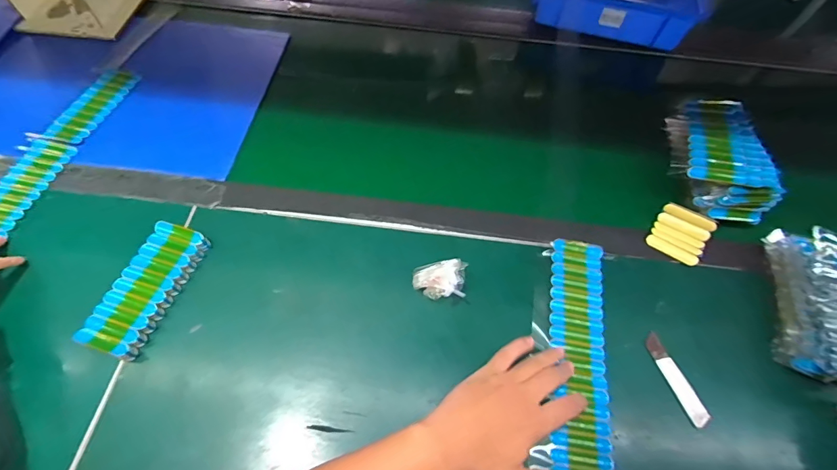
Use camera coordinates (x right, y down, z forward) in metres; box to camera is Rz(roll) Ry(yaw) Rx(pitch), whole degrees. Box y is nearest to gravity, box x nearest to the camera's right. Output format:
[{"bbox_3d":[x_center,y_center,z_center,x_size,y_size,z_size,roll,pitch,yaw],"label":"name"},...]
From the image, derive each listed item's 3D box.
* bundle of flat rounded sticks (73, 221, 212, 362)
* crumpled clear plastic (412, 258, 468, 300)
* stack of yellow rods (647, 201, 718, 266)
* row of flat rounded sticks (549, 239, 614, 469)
[{"bbox_3d":[-0.308,0.058,0.449,0.063,0.023,0.151,17,61,6],"label":"bundle of flat rounded sticks"},{"bbox_3d":[0.024,0.056,0.461,0.059,0.040,0.047,-1,60,-5],"label":"crumpled clear plastic"},{"bbox_3d":[0.346,0.000,0.520,0.063,0.035,0.060,33,63,14],"label":"stack of yellow rods"},{"bbox_3d":[0.179,0.149,0.435,0.063,0.014,0.310,9,62,1],"label":"row of flat rounded sticks"}]

